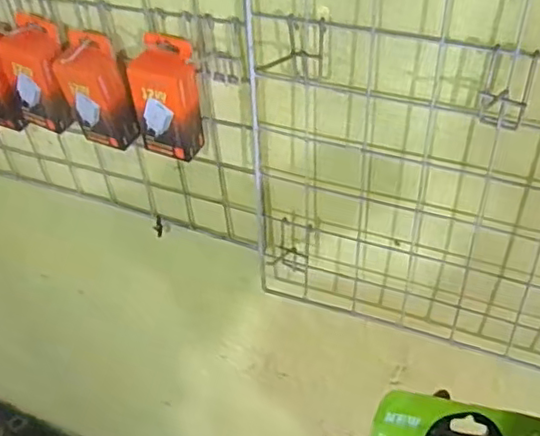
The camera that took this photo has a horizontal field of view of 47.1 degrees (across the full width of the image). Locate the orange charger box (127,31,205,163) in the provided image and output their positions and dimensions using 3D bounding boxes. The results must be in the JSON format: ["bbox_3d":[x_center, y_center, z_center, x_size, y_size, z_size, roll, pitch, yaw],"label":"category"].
[{"bbox_3d":[-0.103,-0.121,0.634,0.065,0.116,0.050,11,45,12],"label":"orange charger box"}]

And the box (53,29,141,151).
[{"bbox_3d":[-0.184,-0.132,0.665,0.073,0.115,0.047,19,47,20],"label":"box"}]

